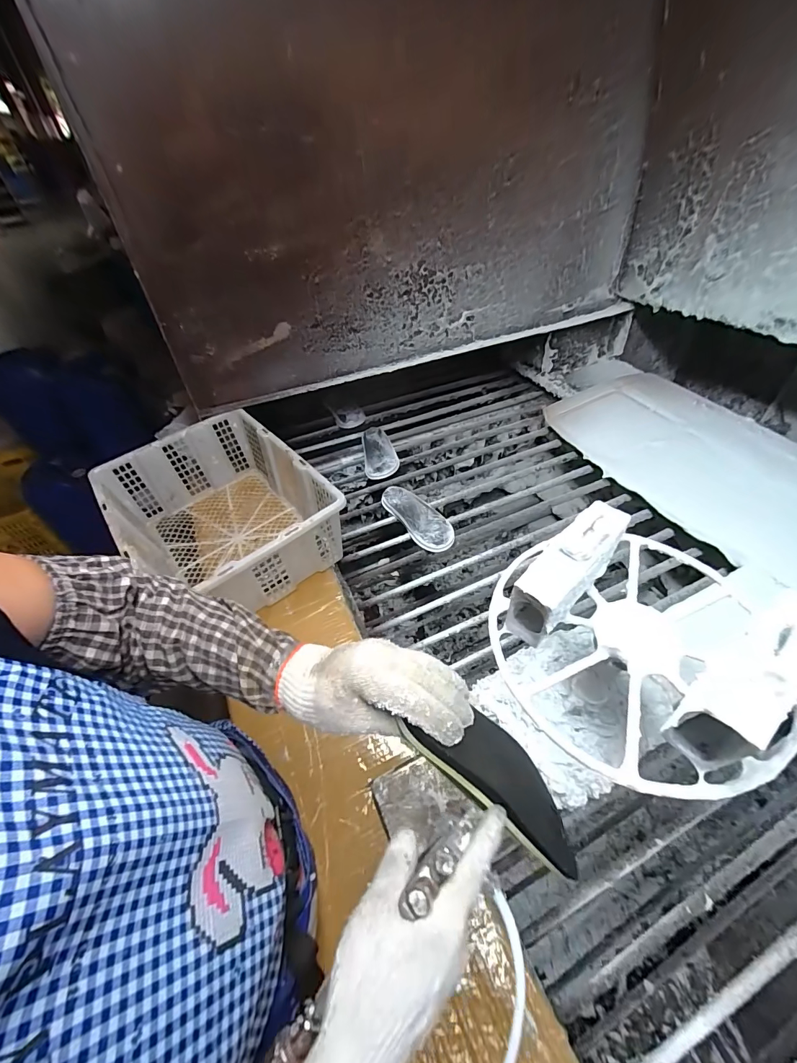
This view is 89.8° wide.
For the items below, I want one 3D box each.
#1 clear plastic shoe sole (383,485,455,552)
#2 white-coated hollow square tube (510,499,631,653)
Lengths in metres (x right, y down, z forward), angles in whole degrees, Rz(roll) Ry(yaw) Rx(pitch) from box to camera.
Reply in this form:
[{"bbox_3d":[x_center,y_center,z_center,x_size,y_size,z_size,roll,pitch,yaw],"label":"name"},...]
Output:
[{"bbox_3d":[0.049,-0.032,0.951,0.093,0.031,0.228,-26,50,-19],"label":"clear plastic shoe sole"},{"bbox_3d":[0.172,0.038,0.405,0.139,0.109,0.044,-36,54,-26],"label":"white-coated hollow square tube"}]

